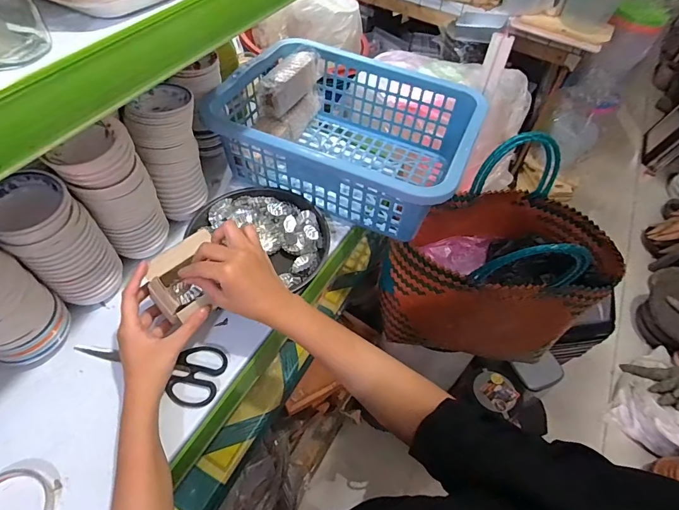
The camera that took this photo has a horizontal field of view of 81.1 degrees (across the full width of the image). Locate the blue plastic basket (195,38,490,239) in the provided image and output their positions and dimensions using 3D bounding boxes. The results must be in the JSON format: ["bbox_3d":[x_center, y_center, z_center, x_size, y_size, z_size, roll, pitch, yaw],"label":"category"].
[{"bbox_3d":[0.016,-0.212,0.710,0.403,0.141,0.297,20,54,9],"label":"blue plastic basket"}]

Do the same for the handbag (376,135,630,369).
[{"bbox_3d":[0.295,-0.002,0.752,0.393,0.362,0.269,-1,53,-6],"label":"handbag"}]

